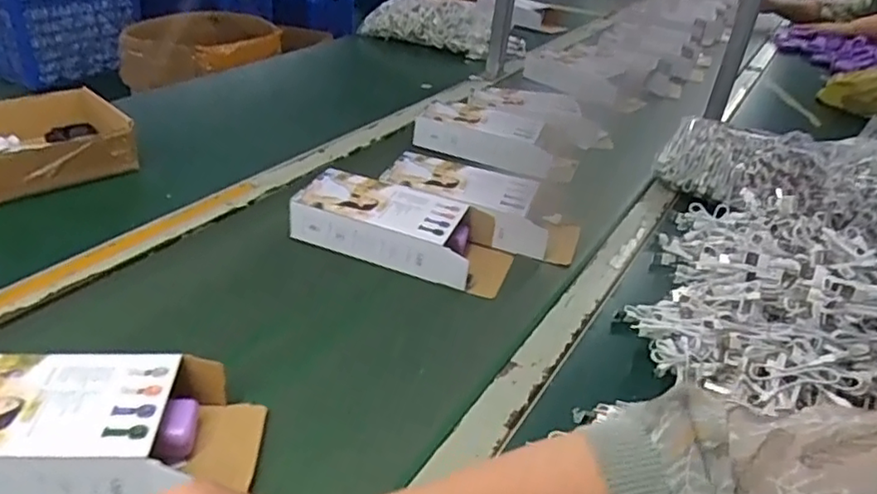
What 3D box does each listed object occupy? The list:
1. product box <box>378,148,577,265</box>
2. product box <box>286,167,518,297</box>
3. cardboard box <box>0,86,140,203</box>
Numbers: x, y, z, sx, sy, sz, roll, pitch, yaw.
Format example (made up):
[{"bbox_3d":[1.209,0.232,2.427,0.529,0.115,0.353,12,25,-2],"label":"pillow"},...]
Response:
[{"bbox_3d":[0.057,-0.056,0.802,0.252,0.058,0.097,15,32,14],"label":"product box"},{"bbox_3d":[-0.038,-0.026,0.742,0.251,0.050,0.100,15,32,14],"label":"product box"},{"bbox_3d":[-0.539,-0.141,0.826,0.202,0.064,0.217,-21,41,-38],"label":"cardboard box"}]

